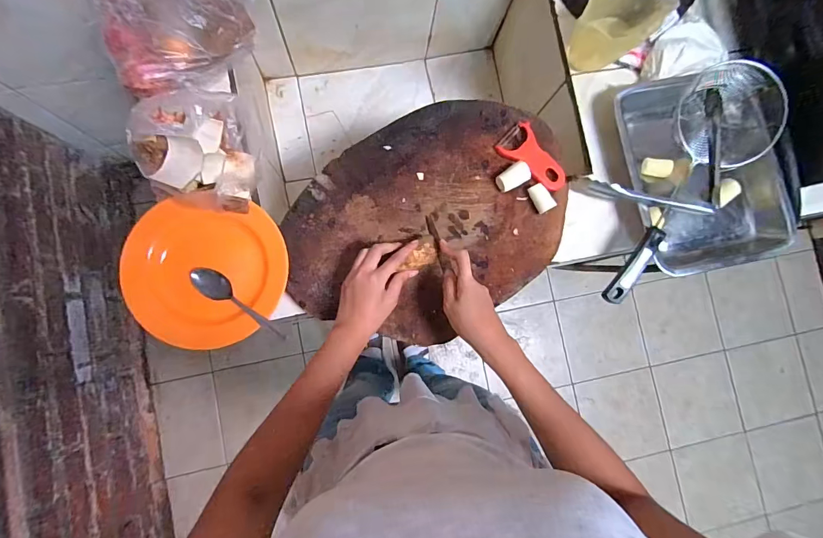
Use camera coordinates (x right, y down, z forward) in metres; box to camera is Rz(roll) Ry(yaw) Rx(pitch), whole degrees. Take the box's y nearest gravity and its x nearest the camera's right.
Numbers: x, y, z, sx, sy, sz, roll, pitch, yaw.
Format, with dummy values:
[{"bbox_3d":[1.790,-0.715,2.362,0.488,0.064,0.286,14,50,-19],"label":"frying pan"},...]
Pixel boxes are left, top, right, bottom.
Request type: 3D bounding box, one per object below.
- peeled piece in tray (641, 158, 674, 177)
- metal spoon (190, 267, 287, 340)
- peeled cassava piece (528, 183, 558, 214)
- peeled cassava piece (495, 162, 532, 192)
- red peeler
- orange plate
[{"bbox_3d":[0.387,-0.159,0.623,0.042,0.018,0.028,6,84,-5],"label":"peeled piece in tray"},{"bbox_3d":[-0.237,0.050,0.546,0.150,0.013,0.033,38,82,-1],"label":"metal spoon"},{"bbox_3d":[0.192,-0.105,0.585,0.024,0.021,0.043,-27,88,-7],"label":"peeled cassava piece"},{"bbox_3d":[0.150,-0.134,0.579,0.044,0.026,0.029,-31,88,-7],"label":"peeled cassava piece"},{"bbox_3d":[0.186,-0.165,0.593,0.061,0.009,0.113,-44,90,-8],"label":"red peeler"},{"bbox_3d":[-0.277,0.010,0.544,0.201,0.040,0.189,1,85,-5],"label":"orange plate"}]

